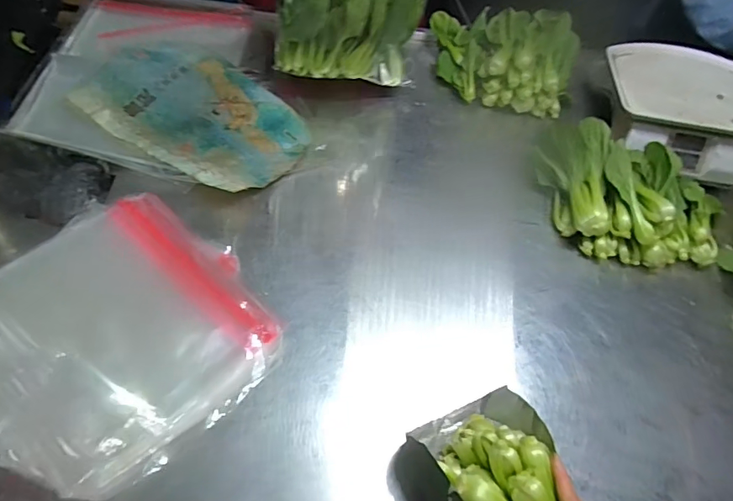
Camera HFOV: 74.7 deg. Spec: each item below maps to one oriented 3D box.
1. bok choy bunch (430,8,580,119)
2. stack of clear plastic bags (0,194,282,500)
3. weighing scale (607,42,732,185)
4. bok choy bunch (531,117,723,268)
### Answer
[{"bbox_3d":[0.267,-0.391,0.950,0.292,0.114,0.182,16,56,3],"label":"bok choy bunch"},{"bbox_3d":[-0.314,0.103,0.573,0.323,0.033,0.343,41,55,13],"label":"stack of clear plastic bags"},{"bbox_3d":[0.581,-0.266,0.882,0.289,0.109,0.289,26,56,9],"label":"weighing scale"},{"bbox_3d":[0.431,-0.075,0.786,0.309,0.120,0.198,18,56,4],"label":"bok choy bunch"}]

